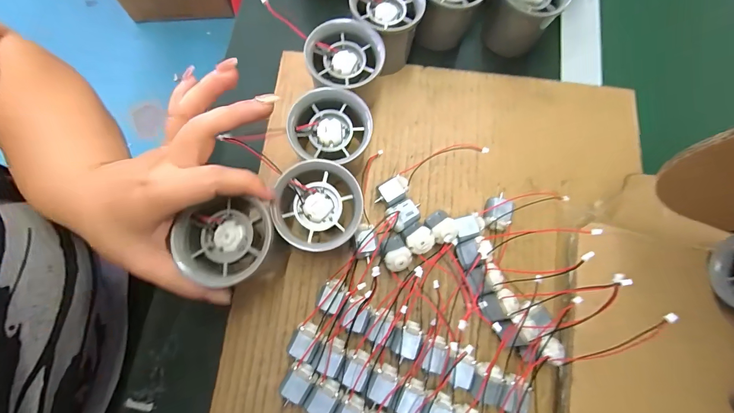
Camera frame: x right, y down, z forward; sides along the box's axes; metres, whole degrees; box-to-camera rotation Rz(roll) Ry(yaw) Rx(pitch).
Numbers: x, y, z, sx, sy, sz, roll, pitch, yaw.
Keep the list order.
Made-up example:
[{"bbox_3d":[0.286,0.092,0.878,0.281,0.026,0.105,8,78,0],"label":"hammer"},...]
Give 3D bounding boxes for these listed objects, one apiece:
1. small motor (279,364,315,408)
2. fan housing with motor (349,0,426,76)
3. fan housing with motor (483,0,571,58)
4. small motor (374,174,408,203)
[{"bbox_3d":[-0.046,0.118,0.220,0.017,0.016,0.026,35,76,6],"label":"small motor"},{"bbox_3d":[0.016,-0.149,0.273,0.054,0.053,0.054,1,75,-3],"label":"fan housing with motor"},{"bbox_3d":[0.132,-0.167,0.280,0.054,0.052,0.055,16,76,2],"label":"fan housing with motor"},{"bbox_3d":[0.019,-0.011,0.256,0.027,0.015,0.015,-29,79,-10],"label":"small motor"}]

